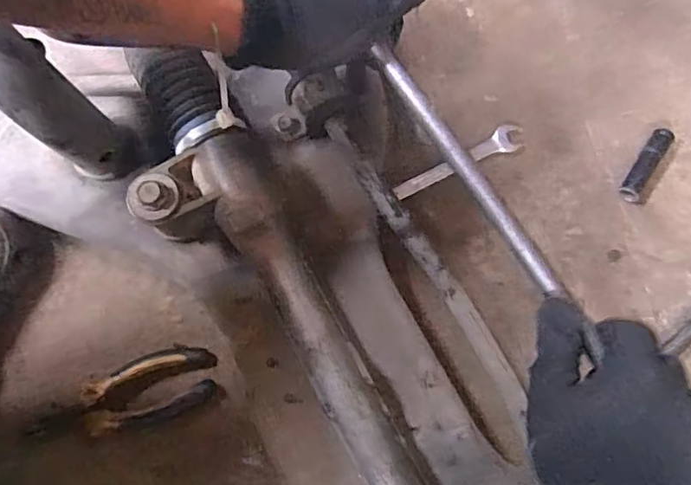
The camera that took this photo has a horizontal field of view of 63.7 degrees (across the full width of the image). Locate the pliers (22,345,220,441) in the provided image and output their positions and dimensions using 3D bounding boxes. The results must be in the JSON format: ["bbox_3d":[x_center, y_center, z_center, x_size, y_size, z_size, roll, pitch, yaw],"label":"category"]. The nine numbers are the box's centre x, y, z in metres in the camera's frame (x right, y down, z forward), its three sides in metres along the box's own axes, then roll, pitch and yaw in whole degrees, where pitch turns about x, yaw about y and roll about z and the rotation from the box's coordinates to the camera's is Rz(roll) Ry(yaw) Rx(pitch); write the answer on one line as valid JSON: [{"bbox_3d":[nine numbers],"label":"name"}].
[{"bbox_3d":[-0.196,0.143,0.489,0.161,0.023,0.058,-24,79,-6],"label":"pliers"}]

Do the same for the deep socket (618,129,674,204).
[{"bbox_3d":[0.293,-0.076,0.541,0.019,0.019,0.078,32,78,6],"label":"deep socket"}]

